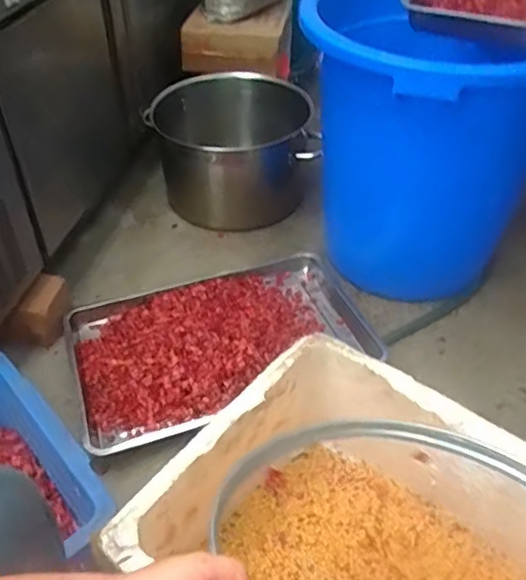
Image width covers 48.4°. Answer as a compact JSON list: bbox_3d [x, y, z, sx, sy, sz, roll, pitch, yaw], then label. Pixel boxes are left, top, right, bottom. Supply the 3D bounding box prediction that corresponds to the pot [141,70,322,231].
[{"bbox_3d":[-0.085,-0.384,1.570,0.419,0.247,0.327,-5,43,-4],"label":"pot"}]

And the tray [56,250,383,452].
[{"bbox_3d":[-0.089,0.088,1.208,0.601,0.067,0.387,-15,45,-14],"label":"tray"}]

